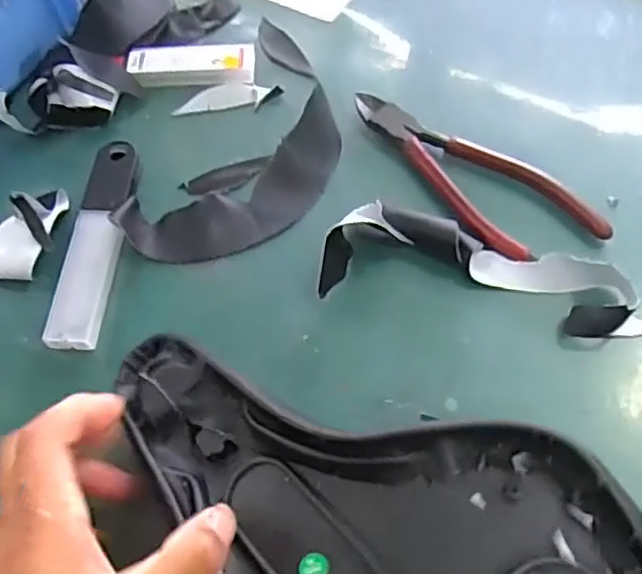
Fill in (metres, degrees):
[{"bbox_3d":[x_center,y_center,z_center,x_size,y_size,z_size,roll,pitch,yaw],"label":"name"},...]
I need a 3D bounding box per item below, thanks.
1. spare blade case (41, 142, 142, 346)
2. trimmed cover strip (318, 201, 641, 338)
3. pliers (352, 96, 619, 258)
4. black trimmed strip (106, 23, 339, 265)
[{"bbox_3d":[-0.123,-0.026,0.371,0.028,0.010,0.129,1,60,5],"label":"spare blade case"},{"bbox_3d":[0.089,-0.007,0.340,0.173,0.023,0.050,10,62,9],"label":"trimmed cover strip"},{"bbox_3d":[0.080,-0.065,0.379,0.055,0.008,0.157,-37,64,-16],"label":"pliers"},{"bbox_3d":[-0.034,-0.085,0.392,0.090,0.014,0.182,21,64,15],"label":"black trimmed strip"}]

